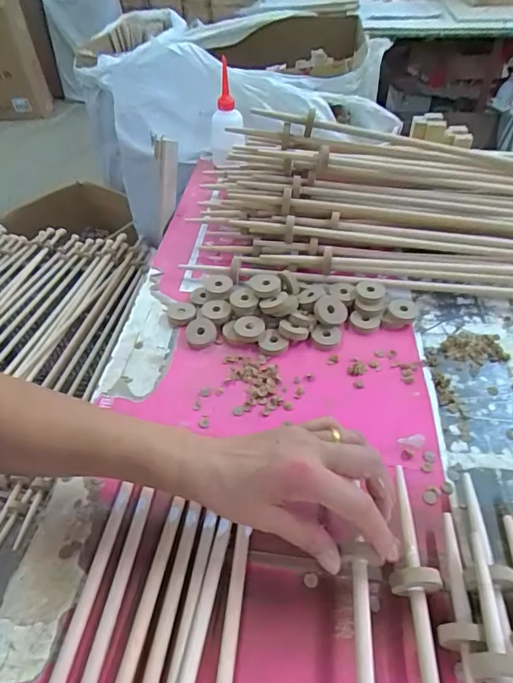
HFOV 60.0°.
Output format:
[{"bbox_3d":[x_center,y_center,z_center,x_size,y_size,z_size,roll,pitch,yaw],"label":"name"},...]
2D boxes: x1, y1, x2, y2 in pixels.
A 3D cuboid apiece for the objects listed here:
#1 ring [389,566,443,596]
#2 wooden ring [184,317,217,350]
[{"bbox_3d":[0.112,0.175,0.320,0.033,0.037,0.013,2,46,4],"label":"ring"},{"bbox_3d":[-0.065,-0.009,0.520,0.035,0.016,0.037,-1,45,1],"label":"wooden ring"}]

